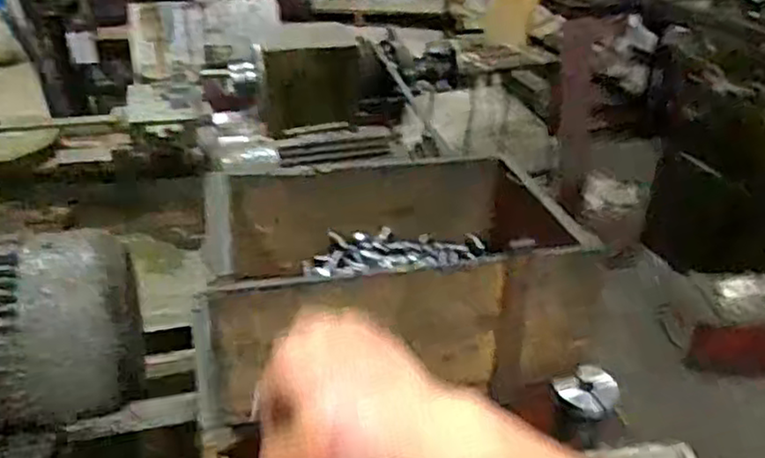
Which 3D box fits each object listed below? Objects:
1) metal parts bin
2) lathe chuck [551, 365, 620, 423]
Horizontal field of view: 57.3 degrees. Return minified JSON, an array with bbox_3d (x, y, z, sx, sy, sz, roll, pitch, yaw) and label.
[{"bbox_3d":[0.002,0.041,0.719,0.341,0.134,0.245,-6,31,-14],"label":"metal parts bin"},{"bbox_3d":[0.236,0.191,0.813,0.063,0.040,0.058,-4,64,8],"label":"lathe chuck"}]

